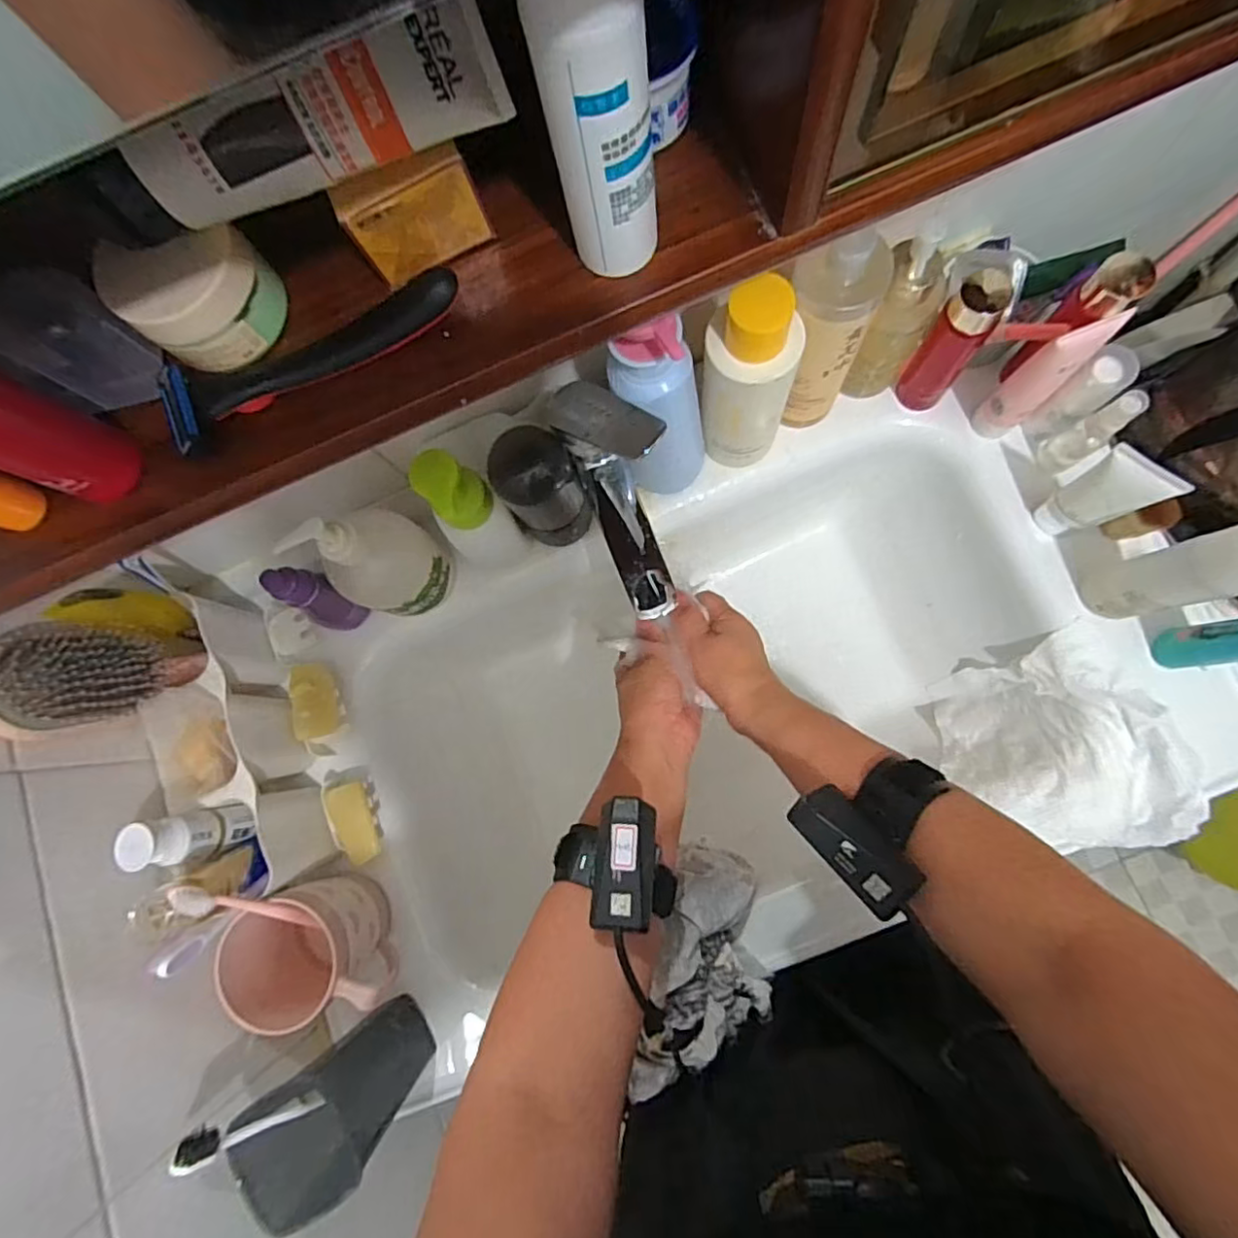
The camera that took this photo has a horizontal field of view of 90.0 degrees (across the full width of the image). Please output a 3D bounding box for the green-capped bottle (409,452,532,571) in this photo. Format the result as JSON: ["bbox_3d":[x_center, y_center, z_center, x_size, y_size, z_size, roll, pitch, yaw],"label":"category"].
[{"bbox_3d":[-0.118,-0.080,0.489,0.052,0.131,0.055,-1,82,6],"label":"green-capped bottle"}]

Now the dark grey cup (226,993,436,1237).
[{"bbox_3d":[-0.198,0.354,0.456,0.066,0.137,0.079,-32,80,1],"label":"dark grey cup"}]

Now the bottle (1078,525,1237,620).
[{"bbox_3d":[0.396,-0.031,0.432,0.040,0.163,0.041,-12,81,4],"label":"bottle"}]

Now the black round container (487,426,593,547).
[{"bbox_3d":[-0.058,-0.101,0.491,0.058,0.120,0.051,-21,80,2],"label":"black round container"}]

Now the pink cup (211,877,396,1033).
[{"bbox_3d":[-0.238,0.259,0.491,0.105,0.102,0.093,-24,80,2],"label":"pink cup"}]

